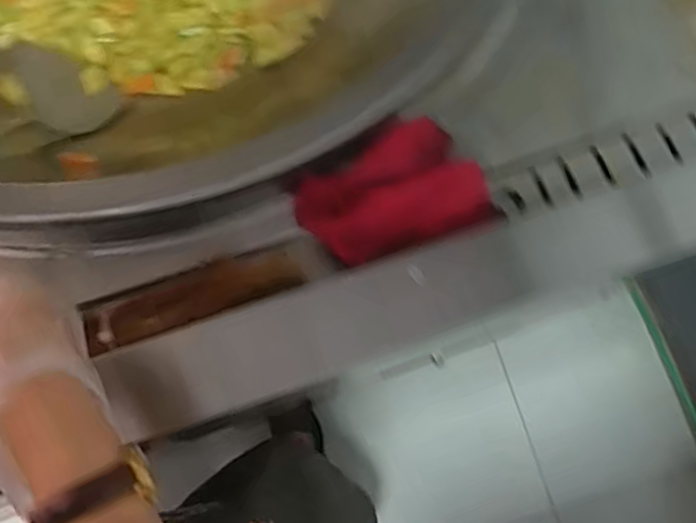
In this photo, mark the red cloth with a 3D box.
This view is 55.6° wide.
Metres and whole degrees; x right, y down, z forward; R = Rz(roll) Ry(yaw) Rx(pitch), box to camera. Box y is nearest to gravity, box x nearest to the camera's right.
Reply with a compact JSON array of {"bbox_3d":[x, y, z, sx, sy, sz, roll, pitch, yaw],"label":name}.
[{"bbox_3d":[0.036,-0.055,0.560,0.160,0.045,0.115,-21,75,-7],"label":"red cloth"}]

